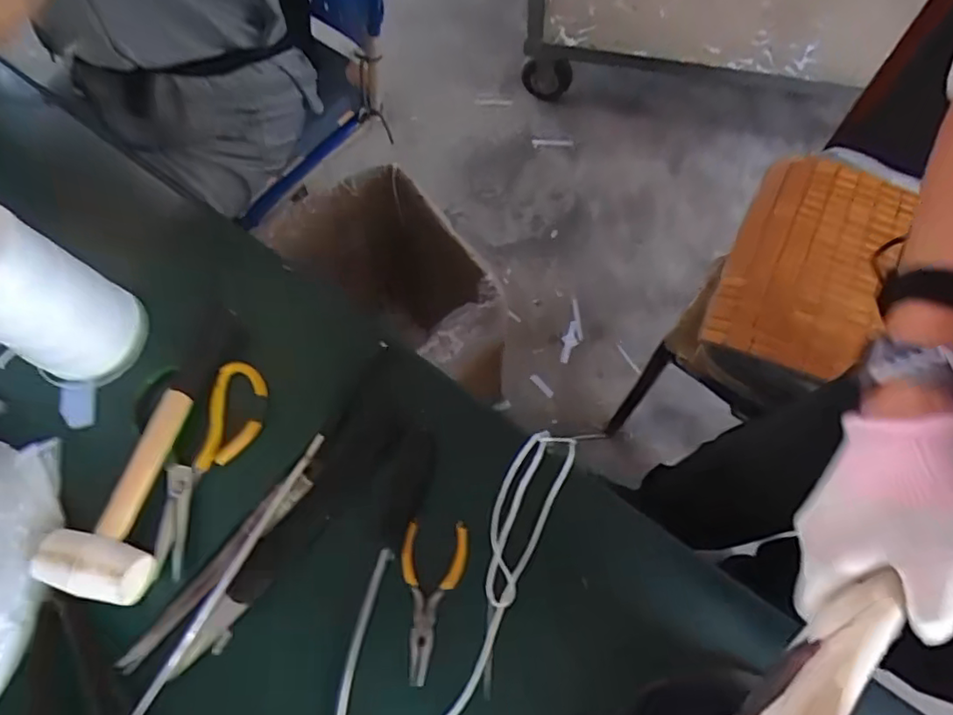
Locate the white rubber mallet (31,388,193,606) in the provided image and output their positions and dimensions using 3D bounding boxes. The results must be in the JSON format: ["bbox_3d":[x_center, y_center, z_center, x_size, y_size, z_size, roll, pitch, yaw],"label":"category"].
[{"bbox_3d":[-0.293,0.110,0.504,0.084,0.038,0.174,10,68,6],"label":"white rubber mallet"}]

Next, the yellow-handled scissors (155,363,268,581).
[{"bbox_3d":[-0.236,0.091,0.526,0.056,0.010,0.182,15,68,8],"label":"yellow-handled scissors"}]

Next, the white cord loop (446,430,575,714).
[{"bbox_3d":[0.004,0.201,0.481,0.044,0.014,0.318,20,68,18],"label":"white cord loop"}]

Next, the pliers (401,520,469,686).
[{"bbox_3d":[-0.036,0.196,0.482,0.053,0.010,0.120,1,67,2],"label":"pliers"}]

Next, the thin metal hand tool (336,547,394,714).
[{"bbox_3d":[-0.091,0.234,0.469,0.030,0.007,0.158,6,73,-4],"label":"thin metal hand tool"}]

